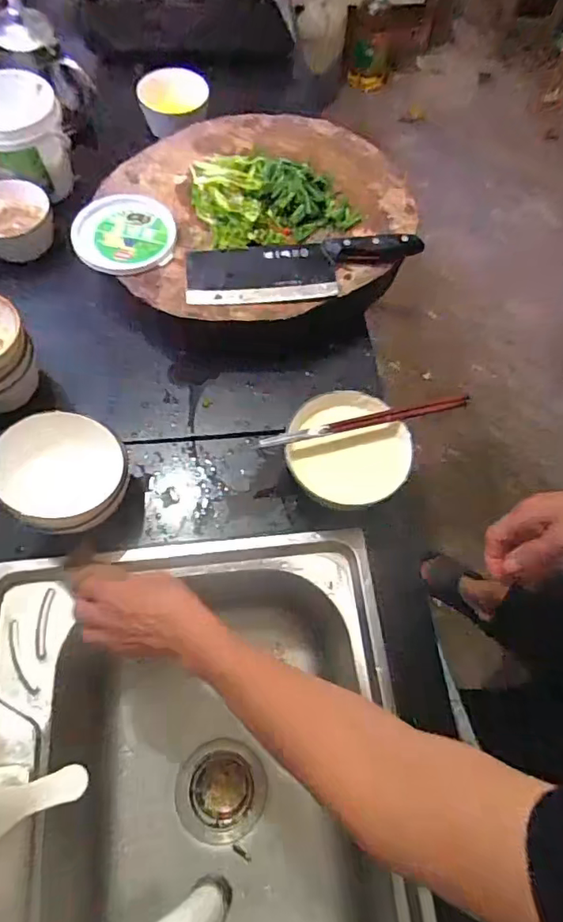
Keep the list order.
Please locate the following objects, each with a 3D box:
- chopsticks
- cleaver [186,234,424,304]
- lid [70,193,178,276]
[{"bbox_3d":[0.093,-0.044,0.575,0.238,0.013,0.015,-12,67,-8],"label":"chopsticks"},{"bbox_3d":[0.029,-0.236,0.637,0.285,0.019,0.086,-1,66,-3],"label":"cleaver"},{"bbox_3d":[-0.197,-0.286,0.653,0.124,0.012,0.123,1,66,-2],"label":"lid"}]

